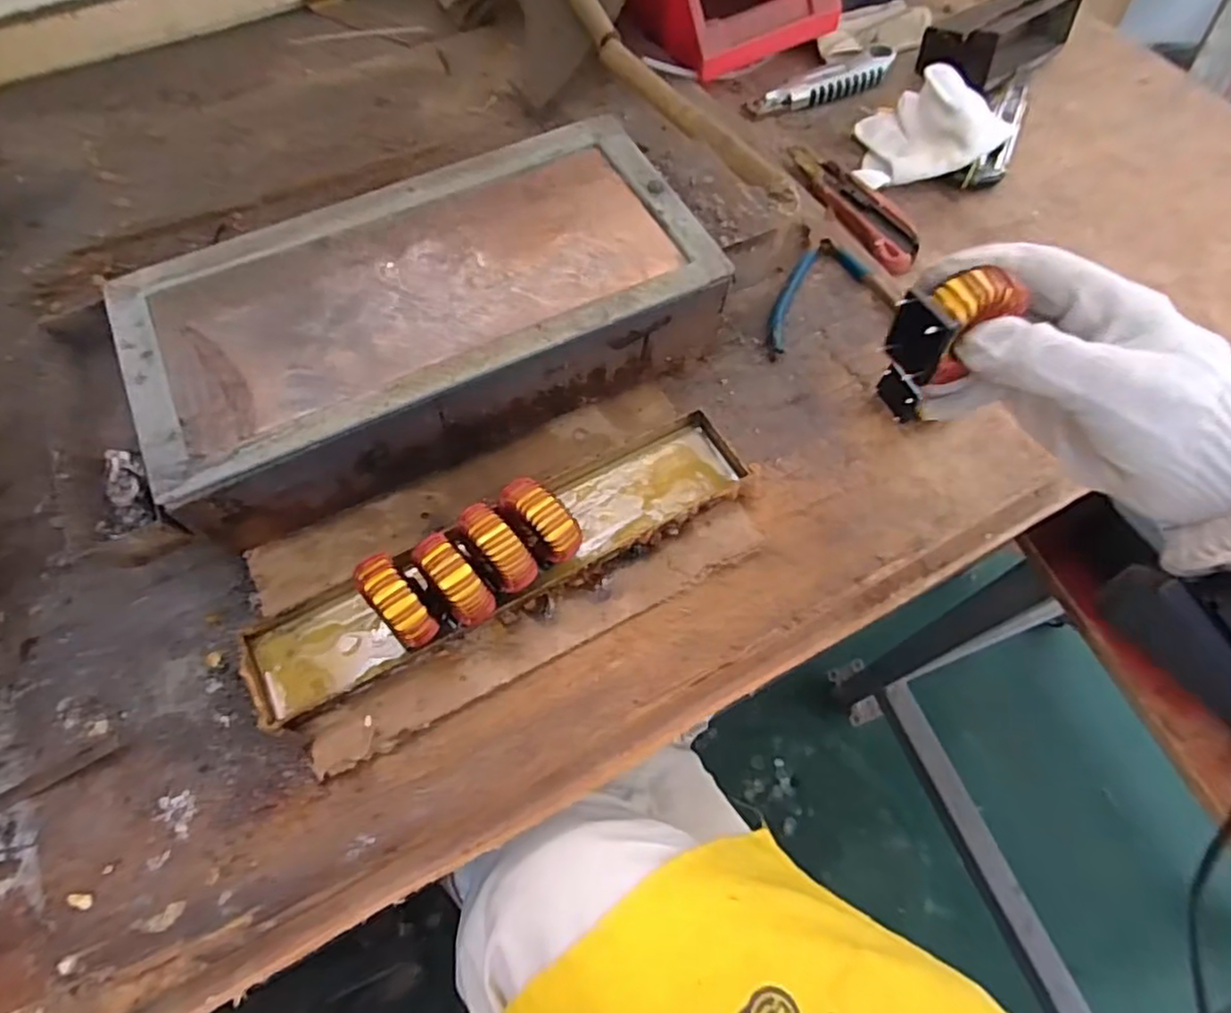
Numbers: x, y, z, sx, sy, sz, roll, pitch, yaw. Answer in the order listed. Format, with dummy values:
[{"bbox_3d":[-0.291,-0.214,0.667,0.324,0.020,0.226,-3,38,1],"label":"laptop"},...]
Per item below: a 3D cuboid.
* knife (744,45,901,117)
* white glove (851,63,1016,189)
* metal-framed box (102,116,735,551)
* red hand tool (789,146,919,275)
[{"bbox_3d":[0.204,-0.406,0.641,0.168,0.018,0.039,-29,67,-14],"label":"knife"},{"bbox_3d":[0.272,-0.323,0.578,0.120,0.052,0.118,21,65,10],"label":"white glove"},{"bbox_3d":[-0.112,-0.116,0.428,0.330,0.084,0.169,-24,66,-12],"label":"metal-framed box"},{"bbox_3d":[0.196,-0.254,0.559,0.052,0.012,0.160,-24,66,-12],"label":"red hand tool"}]

